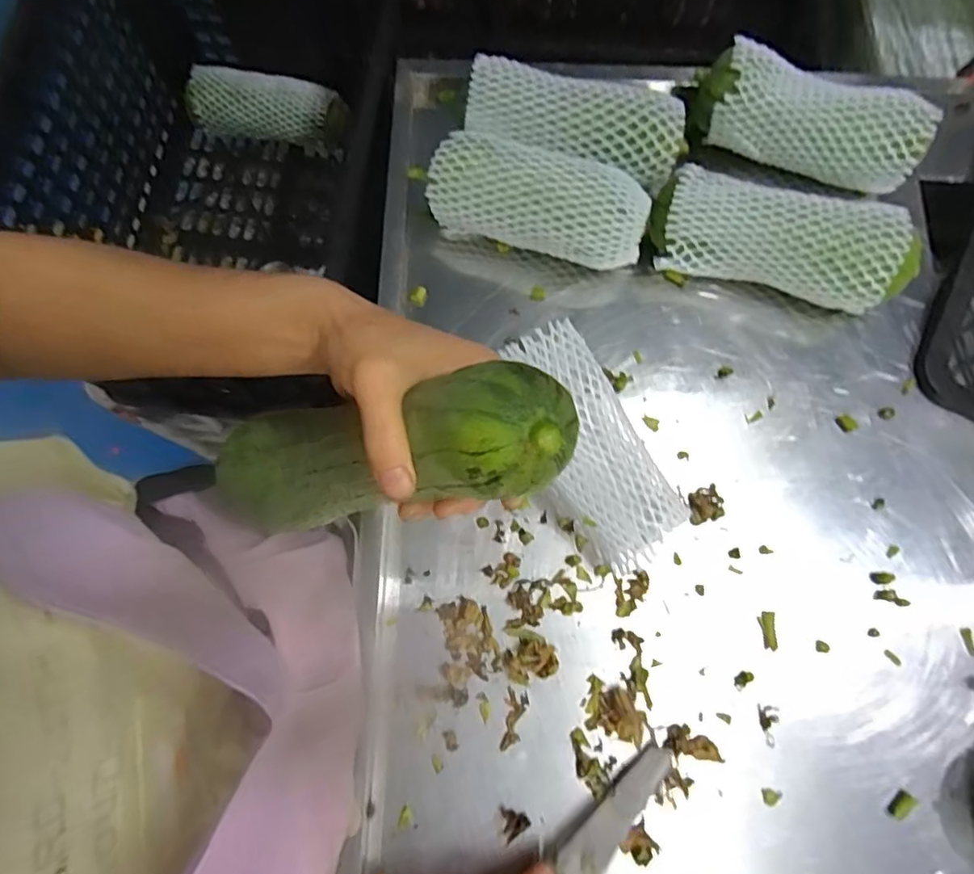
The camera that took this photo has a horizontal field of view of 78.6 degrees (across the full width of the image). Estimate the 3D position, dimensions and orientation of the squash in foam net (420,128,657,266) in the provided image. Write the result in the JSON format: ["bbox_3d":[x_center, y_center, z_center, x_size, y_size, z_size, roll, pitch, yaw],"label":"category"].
[{"bbox_3d":[0.045,-0.199,0.514,0.178,0.090,0.079,16,76,3],"label":"squash in foam net"}]

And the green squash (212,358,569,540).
[{"bbox_3d":[-0.060,0.009,0.289,0.223,0.045,0.057,-13,70,42],"label":"green squash"}]

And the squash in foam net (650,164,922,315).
[{"bbox_3d":[0.244,-0.163,0.506,0.212,0.080,0.077,14,76,3],"label":"squash in foam net"}]

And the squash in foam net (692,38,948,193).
[{"bbox_3d":[0.281,-0.281,0.520,0.197,0.068,0.071,15,76,5],"label":"squash in foam net"}]

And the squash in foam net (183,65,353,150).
[{"bbox_3d":[-0.287,-0.446,0.793,0.214,0.072,0.073,6,76,1],"label":"squash in foam net"}]

